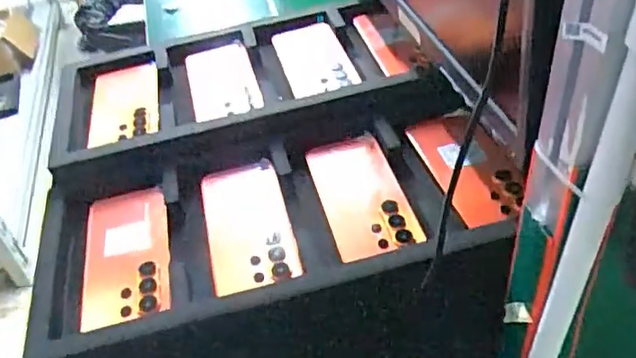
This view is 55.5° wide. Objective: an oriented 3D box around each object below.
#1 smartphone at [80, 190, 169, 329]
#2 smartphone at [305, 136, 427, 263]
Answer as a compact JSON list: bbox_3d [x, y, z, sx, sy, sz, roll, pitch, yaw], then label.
[{"bbox_3d":[-0.178,0.070,0.561,0.076,0.010,0.151,-13,42,-6],"label":"smartphone"},{"bbox_3d":[0.042,0.017,0.594,0.078,0.012,0.167,-13,42,-6],"label":"smartphone"}]

